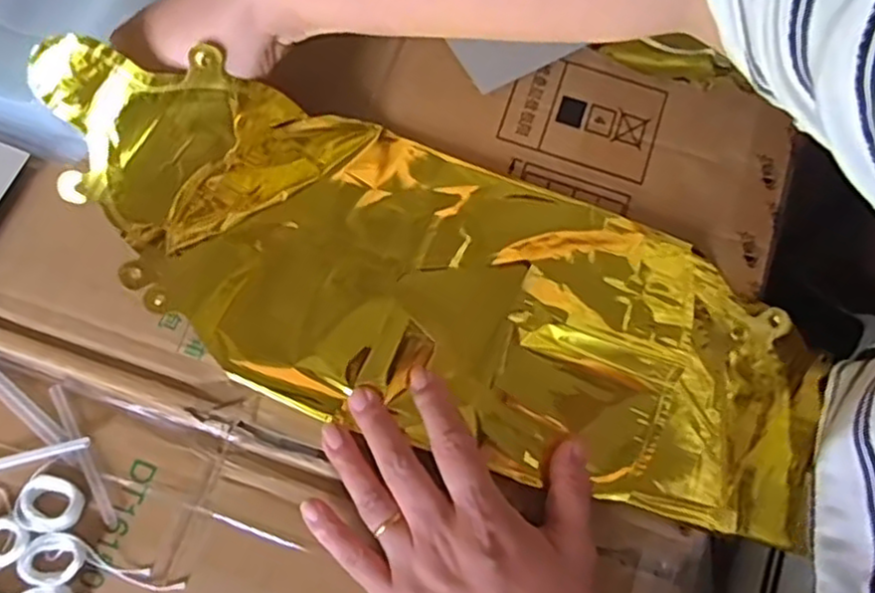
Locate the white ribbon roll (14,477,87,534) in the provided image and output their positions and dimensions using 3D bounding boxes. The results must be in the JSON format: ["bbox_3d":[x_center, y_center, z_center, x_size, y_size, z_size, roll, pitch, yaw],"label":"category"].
[{"bbox_3d":[-0.193,0.104,0.352,0.030,0.006,0.026,24,75,6],"label":"white ribbon roll"}]

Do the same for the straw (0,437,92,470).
[{"bbox_3d":[-0.216,0.084,0.360,0.079,0.008,0.007,-13,75,-5],"label":"straw"}]

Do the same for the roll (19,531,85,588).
[{"bbox_3d":[-0.187,0.127,0.343,0.029,0.008,0.023,-4,74,-2],"label":"roll"}]

